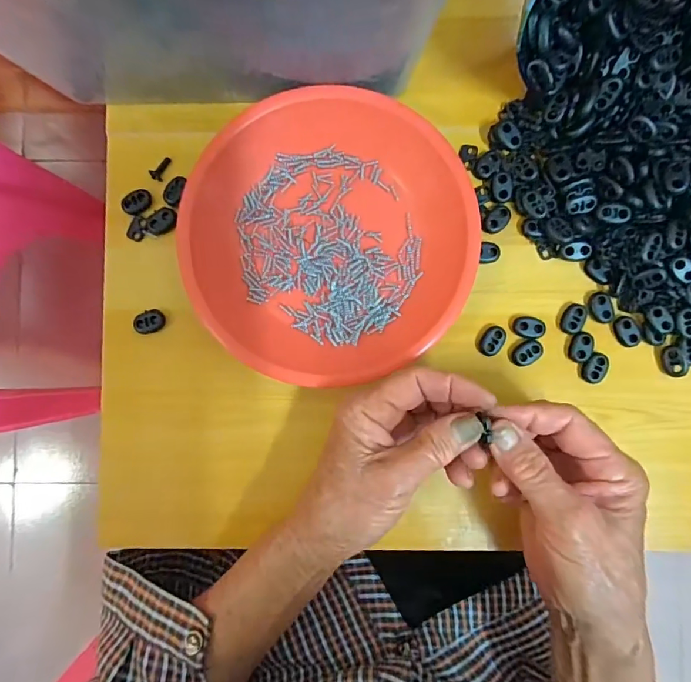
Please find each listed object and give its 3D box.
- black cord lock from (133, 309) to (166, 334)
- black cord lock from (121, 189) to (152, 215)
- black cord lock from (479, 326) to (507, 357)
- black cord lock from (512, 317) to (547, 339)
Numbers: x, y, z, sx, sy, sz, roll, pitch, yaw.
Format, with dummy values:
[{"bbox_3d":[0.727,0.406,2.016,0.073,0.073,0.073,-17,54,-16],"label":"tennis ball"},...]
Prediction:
[{"bbox_3d":[-0.139,-0.014,0.315,0.020,0.007,0.016,-9,89,-1],"label":"black cord lock"},{"bbox_3d":[-0.149,-0.099,0.319,0.021,0.004,0.016,-42,90,-2],"label":"black cord lock"},{"bbox_3d":[0.103,0.000,0.311,0.015,0.004,0.022,38,88,0],"label":"black cord lock"},{"bbox_3d":[0.129,-0.009,0.311,0.022,0.004,0.014,10,89,-1],"label":"black cord lock"}]

